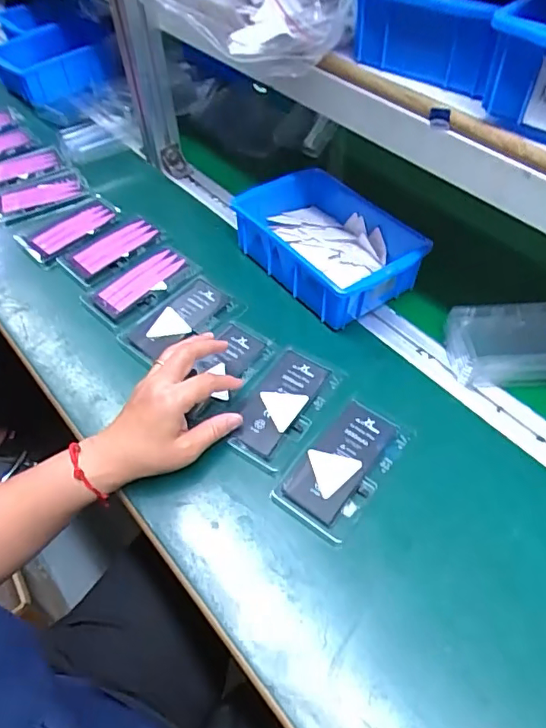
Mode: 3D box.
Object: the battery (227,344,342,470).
[{"bbox_3d":[0.012,0.038,0.505,0.069,0.008,0.123,27,57,20],"label":"battery"}]

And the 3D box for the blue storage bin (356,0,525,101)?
[{"bbox_3d":[0.166,-0.298,0.432,0.132,0.069,0.231,29,57,22],"label":"blue storage bin"}]

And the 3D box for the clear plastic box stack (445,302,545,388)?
[{"bbox_3d":[0.247,-0.023,0.523,0.130,0.043,0.078,-1,51,0],"label":"clear plastic box stack"}]

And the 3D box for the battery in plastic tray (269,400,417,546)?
[{"bbox_3d":[0.062,0.088,0.466,0.074,0.011,0.125,31,58,23],"label":"battery in plastic tray"}]

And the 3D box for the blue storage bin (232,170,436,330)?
[{"bbox_3d":[0.064,-0.137,0.603,0.142,0.062,0.199,-28,56,-20],"label":"blue storage bin"}]

